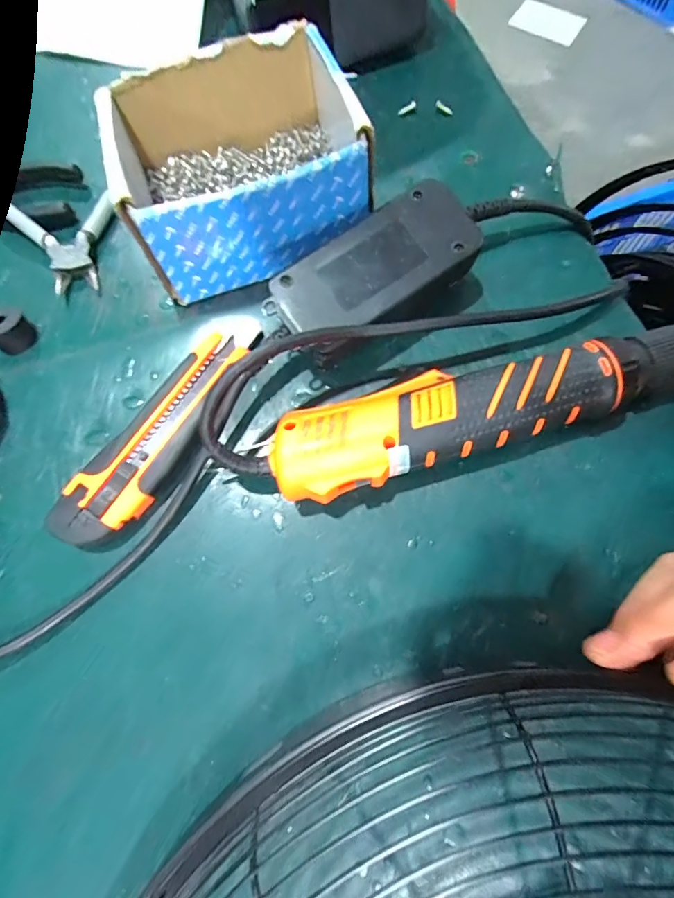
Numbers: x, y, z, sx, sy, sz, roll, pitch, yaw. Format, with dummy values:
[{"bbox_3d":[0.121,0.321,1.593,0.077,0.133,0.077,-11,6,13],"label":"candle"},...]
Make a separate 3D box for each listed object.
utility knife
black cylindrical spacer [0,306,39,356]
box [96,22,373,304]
[{"bbox_3d":[-0.104,-0.008,0.246,0.045,0.018,0.141,34,78,10],"label":"utility knife"},{"bbox_3d":[-0.201,-0.073,0.263,0.020,0.018,0.024,32,77,10],"label":"black cylindrical spacer"},{"bbox_3d":[-0.058,-0.172,0.257,0.127,0.071,0.116,-18,74,-4],"label":"box"}]

